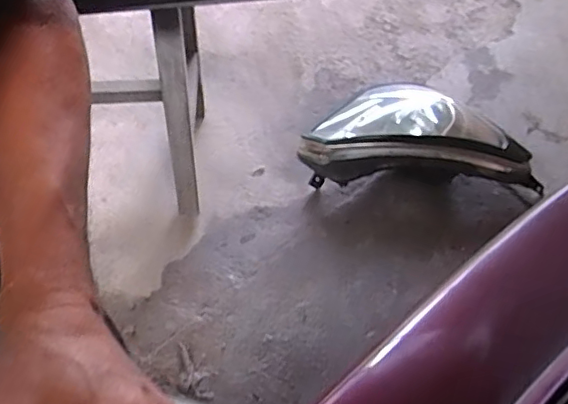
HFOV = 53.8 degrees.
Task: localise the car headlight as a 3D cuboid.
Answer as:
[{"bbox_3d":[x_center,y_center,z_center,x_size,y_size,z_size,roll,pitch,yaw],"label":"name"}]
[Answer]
[{"bbox_3d":[0.329,-0.152,1.399,0.581,0.169,0.283,0,57,-3],"label":"car headlight"}]

